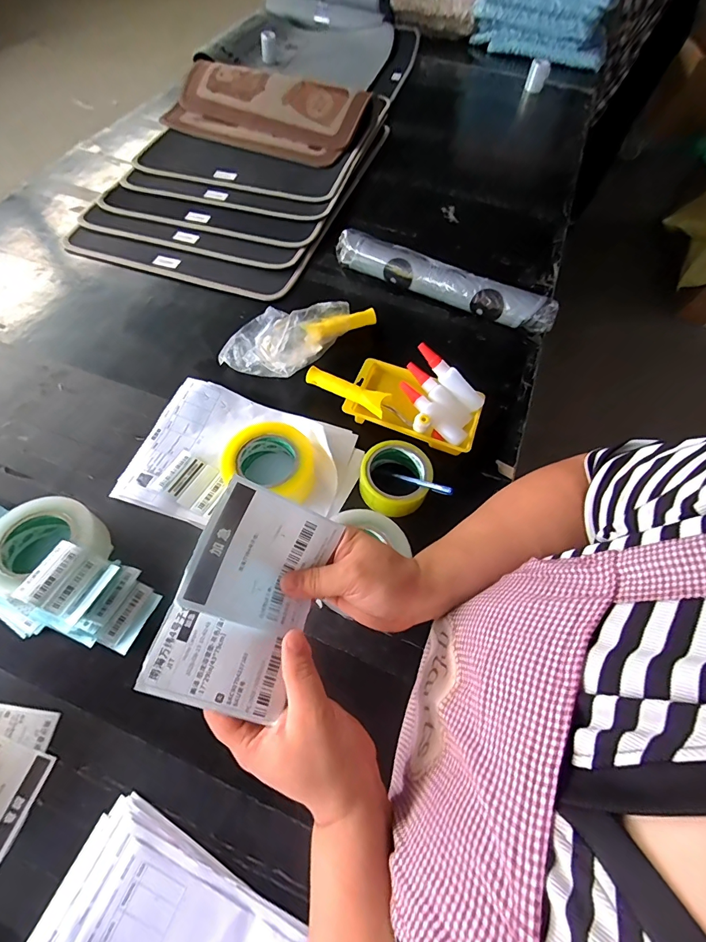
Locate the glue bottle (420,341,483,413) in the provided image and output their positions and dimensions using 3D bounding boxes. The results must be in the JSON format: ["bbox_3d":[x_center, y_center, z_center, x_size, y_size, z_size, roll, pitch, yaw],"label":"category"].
[{"bbox_3d":[0.152,-0.149,0.627,0.132,0.023,0.025,45,68,-2],"label":"glue bottle"}]

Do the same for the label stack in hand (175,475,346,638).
[{"bbox_3d":[-0.069,0.068,0.313,0.097,0.012,0.097,28,73,-18],"label":"label stack in hand"}]

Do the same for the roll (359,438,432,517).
[{"bbox_3d":[0.060,0.014,0.570,0.096,0.063,0.103,0,61,0],"label":"roll"}]

